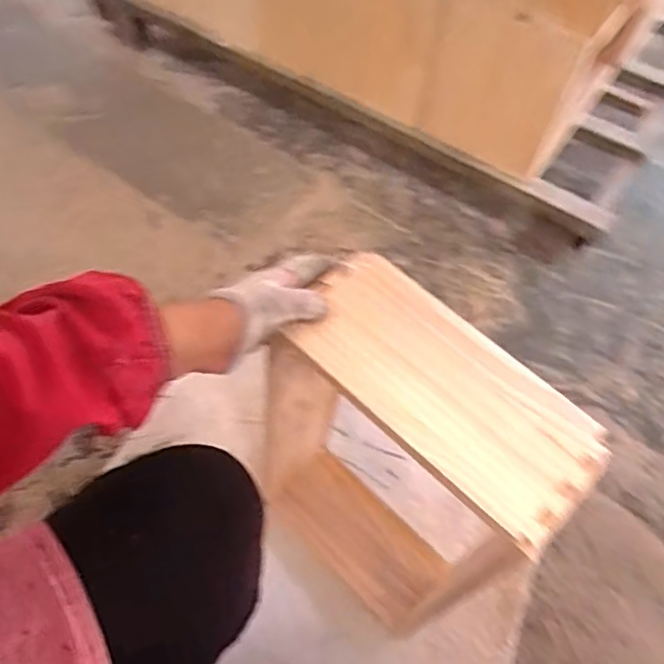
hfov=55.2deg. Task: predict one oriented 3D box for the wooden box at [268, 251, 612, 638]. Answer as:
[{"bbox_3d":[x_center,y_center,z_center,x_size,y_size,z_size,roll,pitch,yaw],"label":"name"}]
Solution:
[{"bbox_3d":[0.062,0.162,0.689,0.258,0.480,0.125,41,62,20],"label":"wooden box"}]

